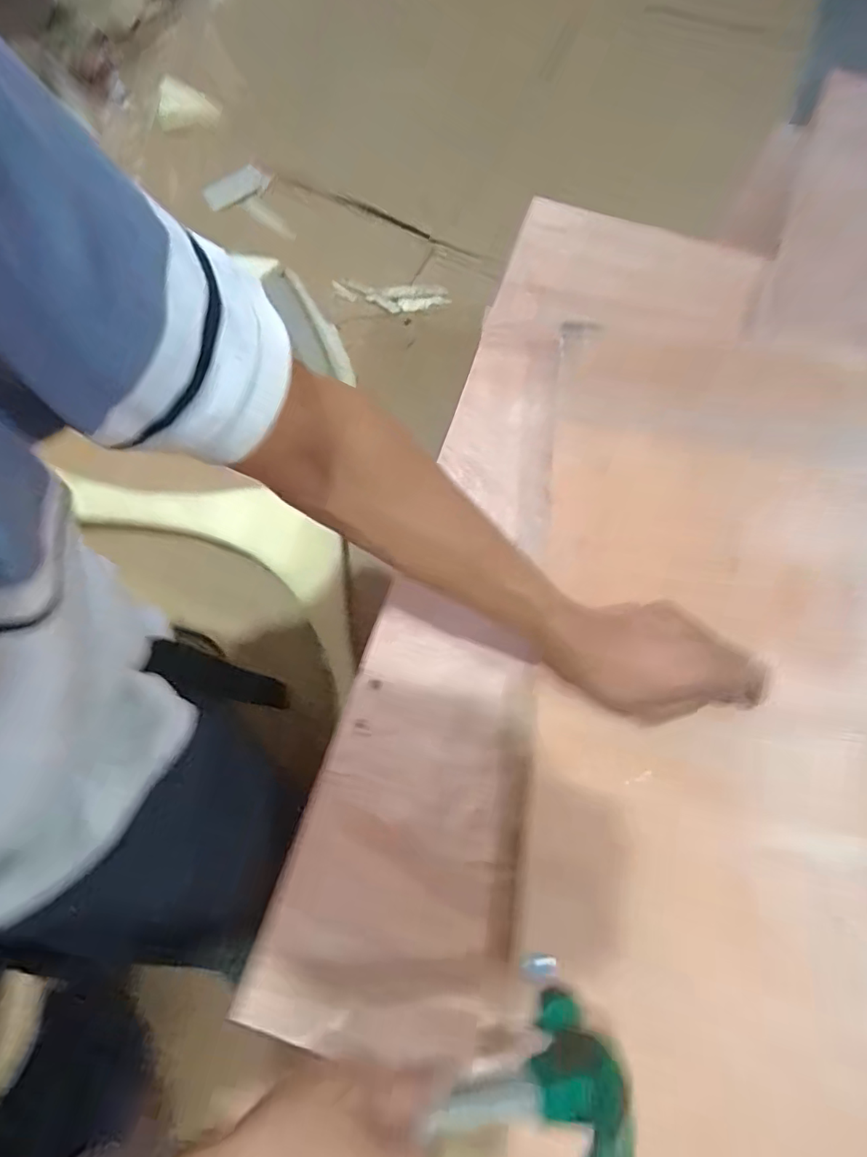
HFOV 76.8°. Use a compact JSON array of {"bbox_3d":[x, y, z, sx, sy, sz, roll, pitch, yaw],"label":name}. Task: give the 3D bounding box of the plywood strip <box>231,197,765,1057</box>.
[{"bbox_3d":[0.074,-0.010,0.481,0.217,0.029,0.769,21,78,5],"label":"plywood strip"}]

